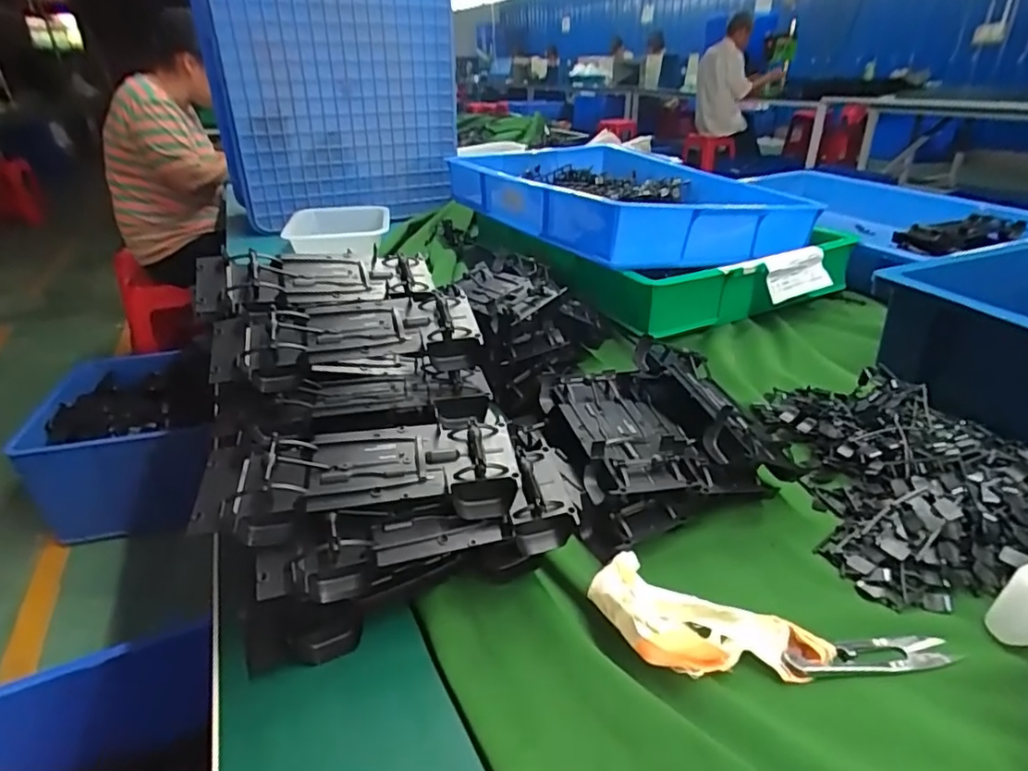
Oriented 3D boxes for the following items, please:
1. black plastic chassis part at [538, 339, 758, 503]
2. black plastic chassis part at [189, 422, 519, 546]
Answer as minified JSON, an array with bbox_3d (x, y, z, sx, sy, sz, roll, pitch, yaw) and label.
[{"bbox_3d":[0.120,0.030,0.511,0.154,0.062,0.172,-9,30,-12],"label":"black plastic chassis part"},{"bbox_3d":[-0.096,0.056,0.383,0.189,0.034,0.069,-7,30,-8],"label":"black plastic chassis part"}]

